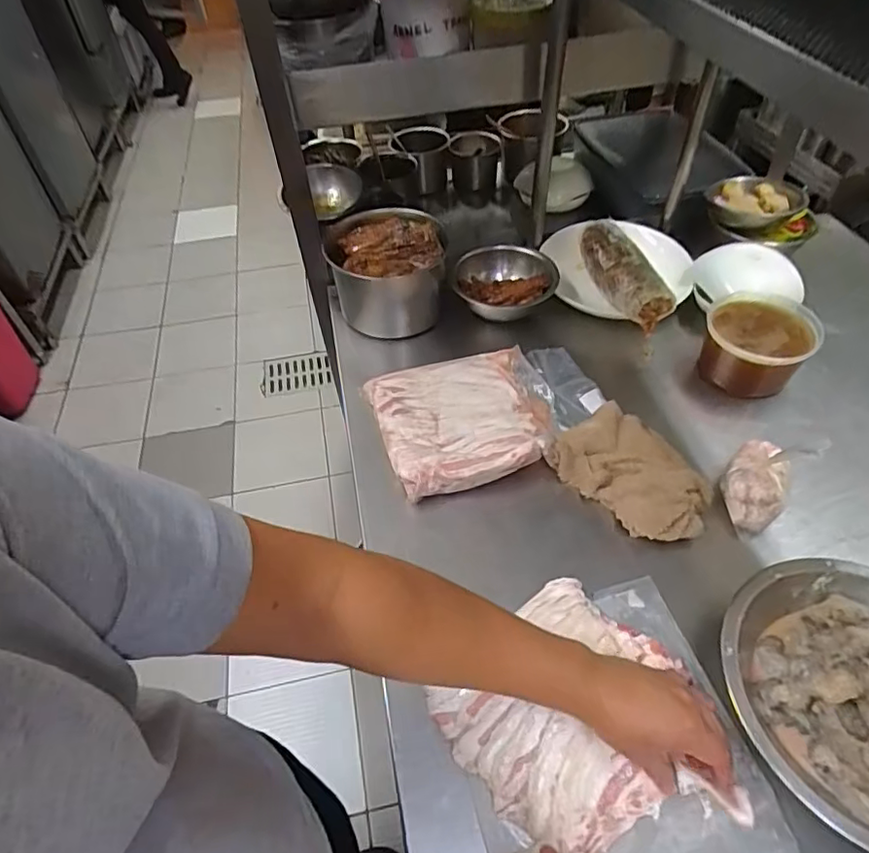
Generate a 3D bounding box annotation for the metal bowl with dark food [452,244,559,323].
[{"bbox_3d":[0.115,-0.245,0.931,0.162,0.063,0.166,2,50,4],"label":"metal bowl with dark food"}]

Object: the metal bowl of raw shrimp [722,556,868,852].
[{"bbox_3d":[0.398,0.255,0.518,0.244,0.075,0.243,-1,50,1],"label":"metal bowl of raw shrimp"}]

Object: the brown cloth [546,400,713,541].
[{"bbox_3d":[0.260,0.051,0.705,0.148,0.062,0.190,-33,56,-23],"label":"brown cloth"}]

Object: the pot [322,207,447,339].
[{"bbox_3d":[-0.077,-0.257,0.963,0.186,0.158,0.194,-1,50,1],"label":"pot"}]

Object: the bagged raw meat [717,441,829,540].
[{"bbox_3d":[0.386,0.053,0.651,0.071,0.138,0.095,36,59,27],"label":"bagged raw meat"}]

